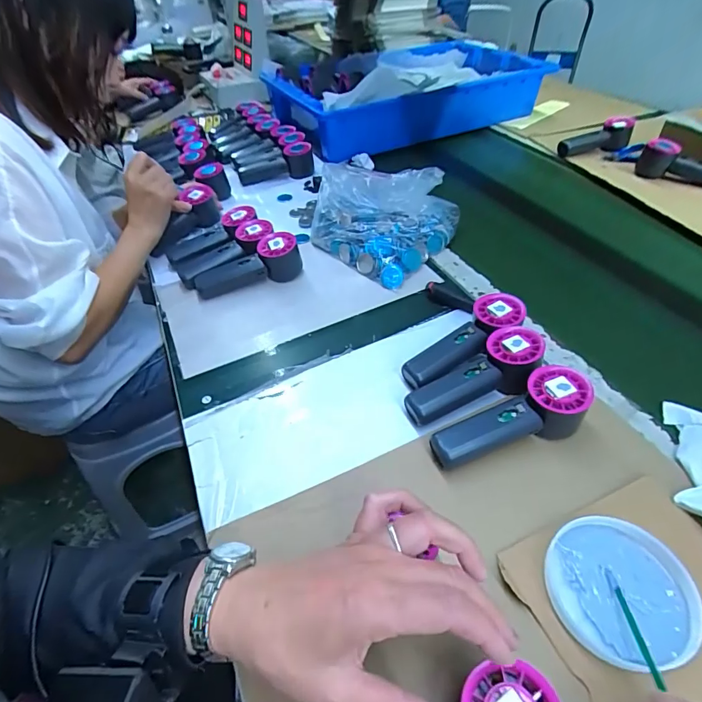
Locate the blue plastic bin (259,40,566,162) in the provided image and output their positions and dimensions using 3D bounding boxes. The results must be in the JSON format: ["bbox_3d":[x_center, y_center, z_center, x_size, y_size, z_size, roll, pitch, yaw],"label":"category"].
[{"bbox_3d":[0.153,-0.647,1.075,0.638,0.122,0.360,-24,49,-19],"label":"blue plastic bin"}]

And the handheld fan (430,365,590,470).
[{"bbox_3d":[0.153,0.070,0.410,0.151,0.062,0.049,-18,47,-13],"label":"handheld fan"}]

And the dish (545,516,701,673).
[{"bbox_3d":[0.200,0.179,0.321,0.095,0.027,0.096,-2,45,2],"label":"dish"}]

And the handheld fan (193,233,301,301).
[{"bbox_3d":[-0.150,-0.125,0.625,0.155,0.065,0.048,-13,46,-9],"label":"handheld fan"}]

